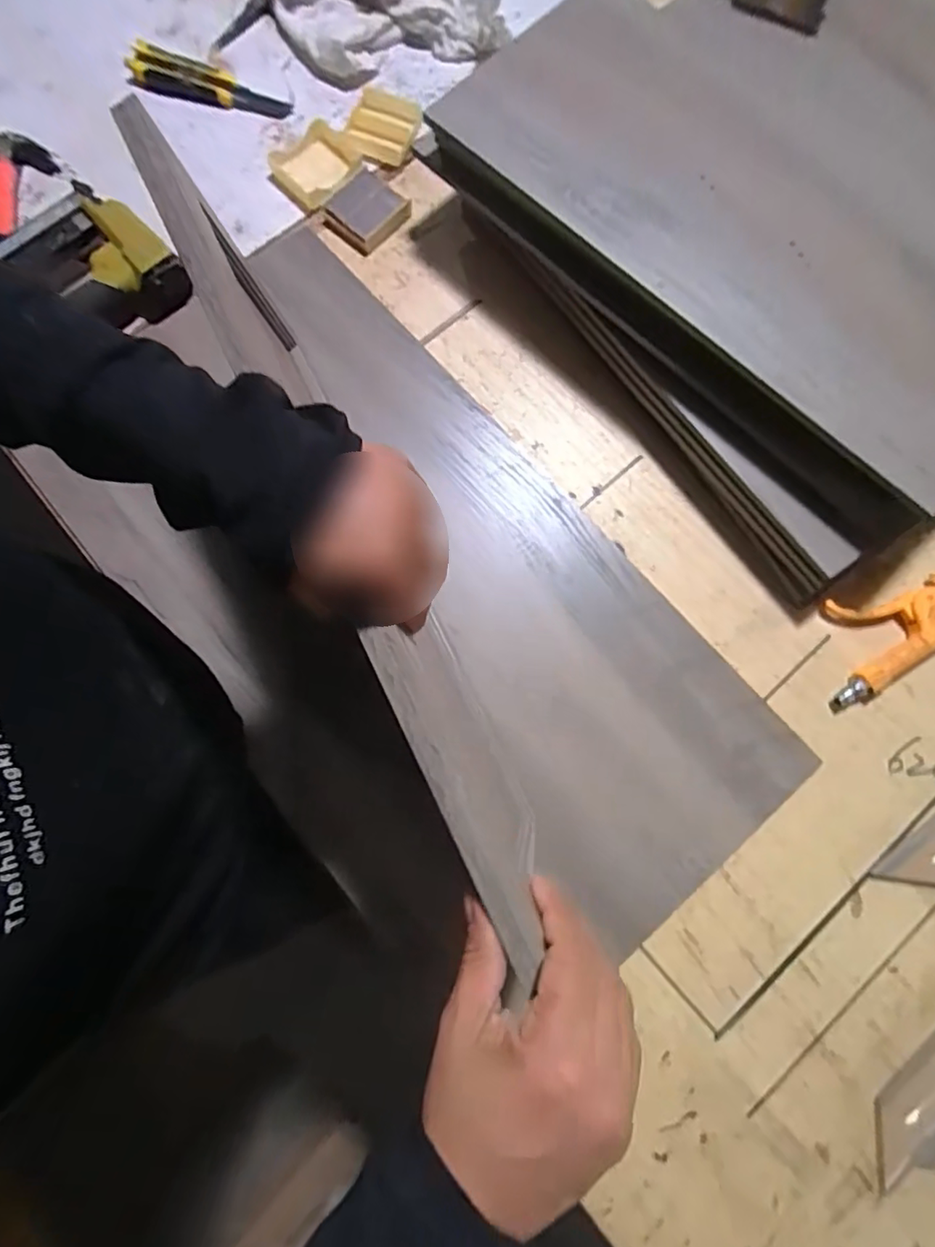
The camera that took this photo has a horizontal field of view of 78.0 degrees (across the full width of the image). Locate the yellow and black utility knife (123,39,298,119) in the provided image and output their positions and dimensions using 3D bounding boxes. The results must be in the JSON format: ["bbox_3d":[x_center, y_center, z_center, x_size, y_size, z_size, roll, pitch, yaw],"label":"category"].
[{"bbox_3d":[-0.287,-0.594,0.640,0.193,0.021,0.041,21,78,6],"label":"yellow and black utility knife"}]

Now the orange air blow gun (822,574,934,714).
[{"bbox_3d":[0.406,-0.017,0.517,0.232,0.022,0.090,-30,78,-5],"label":"orange air blow gun"}]

